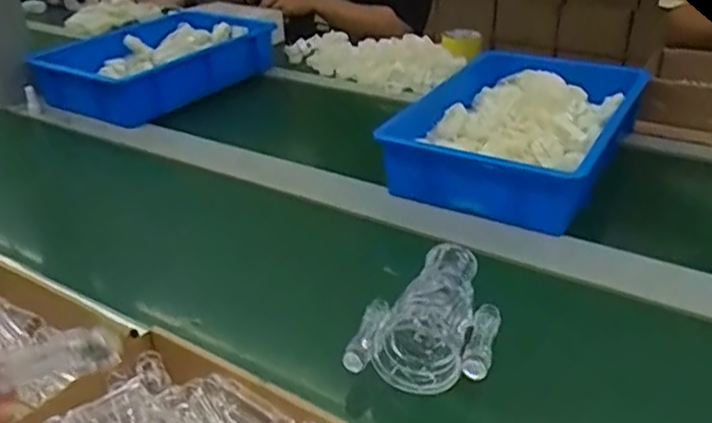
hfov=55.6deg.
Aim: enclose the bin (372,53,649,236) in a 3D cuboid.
[{"bbox_3d":[0.242,-0.122,0.989,0.276,0.085,0.422,15,34,27],"label":"bin"}]

